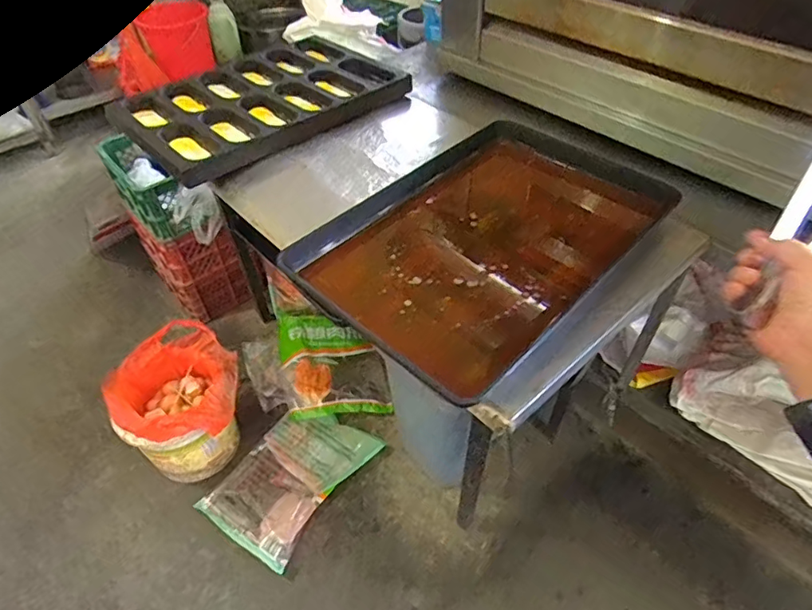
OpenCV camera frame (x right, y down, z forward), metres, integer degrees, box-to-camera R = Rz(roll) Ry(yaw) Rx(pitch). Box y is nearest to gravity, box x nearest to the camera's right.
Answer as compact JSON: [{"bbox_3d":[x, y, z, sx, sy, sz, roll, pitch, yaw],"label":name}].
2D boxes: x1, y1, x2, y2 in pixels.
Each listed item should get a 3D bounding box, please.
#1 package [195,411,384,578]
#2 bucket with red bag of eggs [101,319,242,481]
[{"bbox_3d":[-0.304,0.446,1.383,0.295,0.059,0.391,27,53,24],"label":"package"},{"bbox_3d":[-0.556,0.273,1.353,0.288,0.290,0.322,-27,52,-22],"label":"bucket with red bag of eggs"}]

